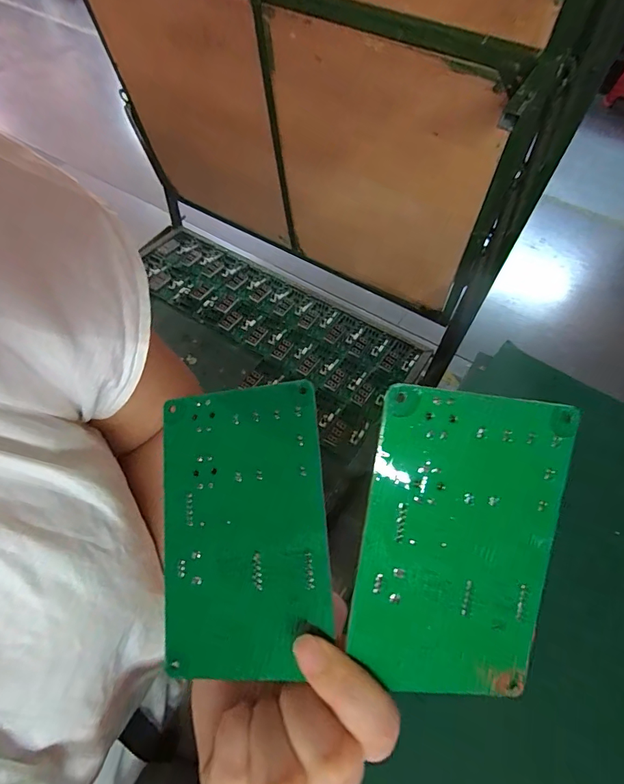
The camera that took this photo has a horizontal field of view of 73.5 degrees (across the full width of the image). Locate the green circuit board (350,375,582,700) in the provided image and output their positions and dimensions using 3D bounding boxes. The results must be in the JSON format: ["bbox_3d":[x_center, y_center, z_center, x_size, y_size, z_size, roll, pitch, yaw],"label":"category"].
[{"bbox_3d":[0.057,0.060,0.161,0.075,0.006,0.116,8,96,-6],"label":"green circuit board"}]

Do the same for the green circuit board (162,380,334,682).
[{"bbox_3d":[-0.031,0.058,0.183,0.075,0.004,0.116,-8,77,13],"label":"green circuit board"}]

